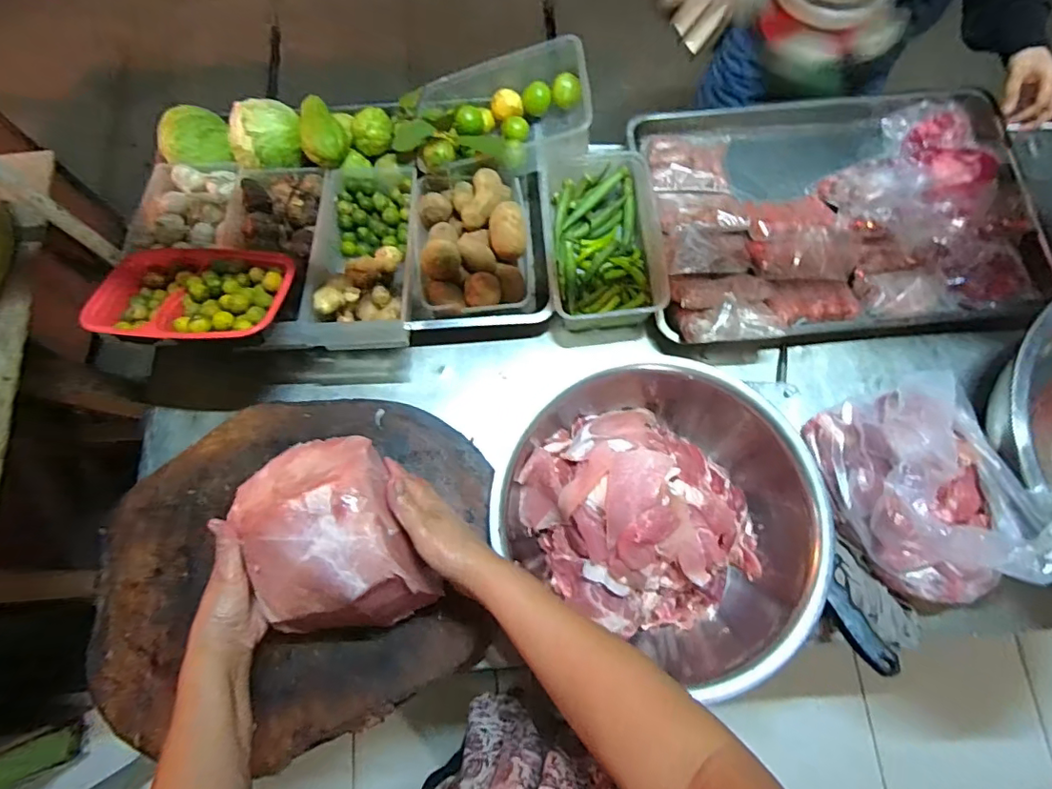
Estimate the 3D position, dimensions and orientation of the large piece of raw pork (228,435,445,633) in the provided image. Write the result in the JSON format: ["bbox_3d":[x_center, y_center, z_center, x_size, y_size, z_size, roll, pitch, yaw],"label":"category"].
[{"bbox_3d":[-0.192,0.138,0.509,0.154,0.128,0.195,-24,77,-7],"label":"large piece of raw pork"}]

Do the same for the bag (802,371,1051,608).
[{"bbox_3d":[0.479,0.111,0.618,0.197,0.173,0.259,-36,79,-9],"label":"bag"}]

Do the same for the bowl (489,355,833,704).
[{"bbox_3d":[0.176,0.126,0.666,0.356,0.154,0.338,0,75,-1],"label":"bowl"}]

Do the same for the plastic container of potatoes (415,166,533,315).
[{"bbox_3d":[-0.074,-0.220,0.764,0.165,0.080,0.217,-2,75,-1],"label":"plastic container of potatoes"}]

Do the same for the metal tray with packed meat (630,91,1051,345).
[{"bbox_3d":[0.462,-0.278,0.801,0.568,0.091,0.405,-5,75,-2],"label":"metal tray with packed meat"}]

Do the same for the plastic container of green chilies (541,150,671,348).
[{"bbox_3d":[0.106,-0.223,0.796,0.162,0.088,0.264,-3,75,-2],"label":"plastic container of green chilies"}]

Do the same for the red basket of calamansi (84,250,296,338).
[{"bbox_3d":[-0.391,-0.115,0.644,0.207,0.052,0.157,3,55,3],"label":"red basket of calamansi"}]

